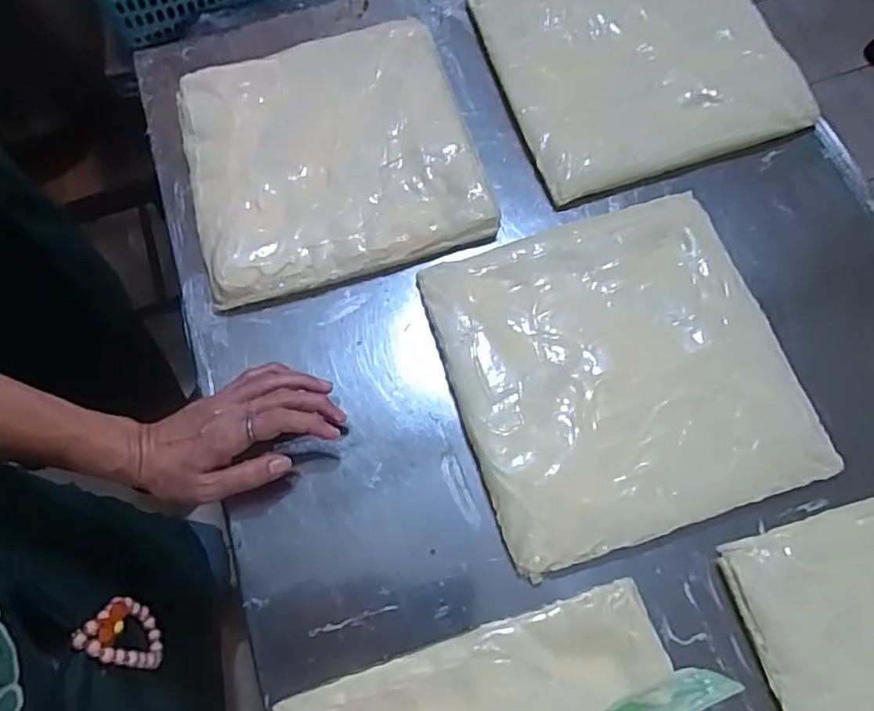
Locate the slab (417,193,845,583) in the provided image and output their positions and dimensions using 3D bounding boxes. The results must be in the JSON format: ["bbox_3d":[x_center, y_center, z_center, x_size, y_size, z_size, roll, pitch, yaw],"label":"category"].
[{"bbox_3d":[0.136,0.009,0.477,0.243,0.027,0.247,-17,72,-5],"label":"slab"}]

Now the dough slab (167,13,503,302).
[{"bbox_3d":[-0.094,-0.178,0.545,0.240,0.032,0.234,-17,72,-5],"label":"dough slab"}]

